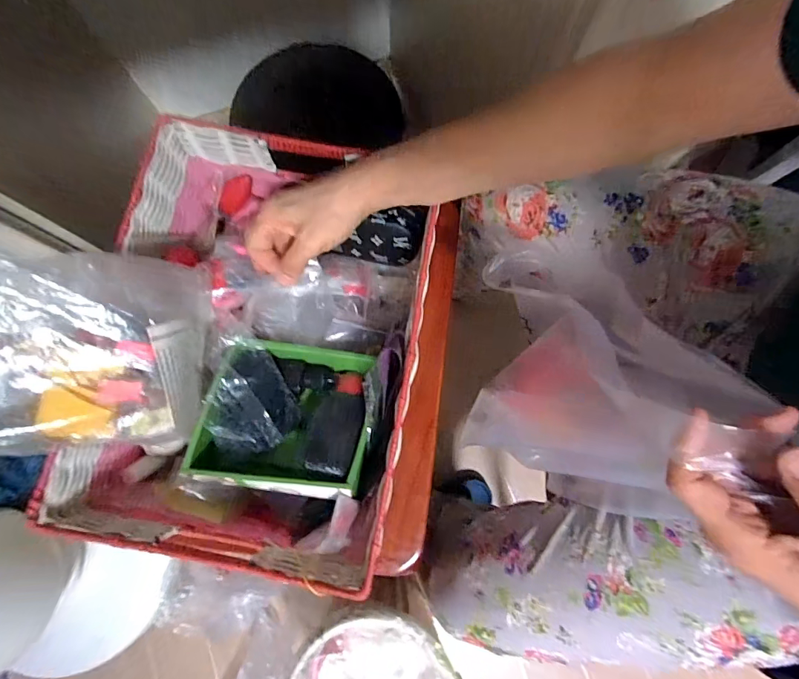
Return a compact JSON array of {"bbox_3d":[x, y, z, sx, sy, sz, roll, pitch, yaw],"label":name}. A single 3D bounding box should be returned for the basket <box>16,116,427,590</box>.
[{"bbox_3d":[-0.117,0.003,0.379,0.245,0.110,0.338,10,79,2],"label":"basket"}]

